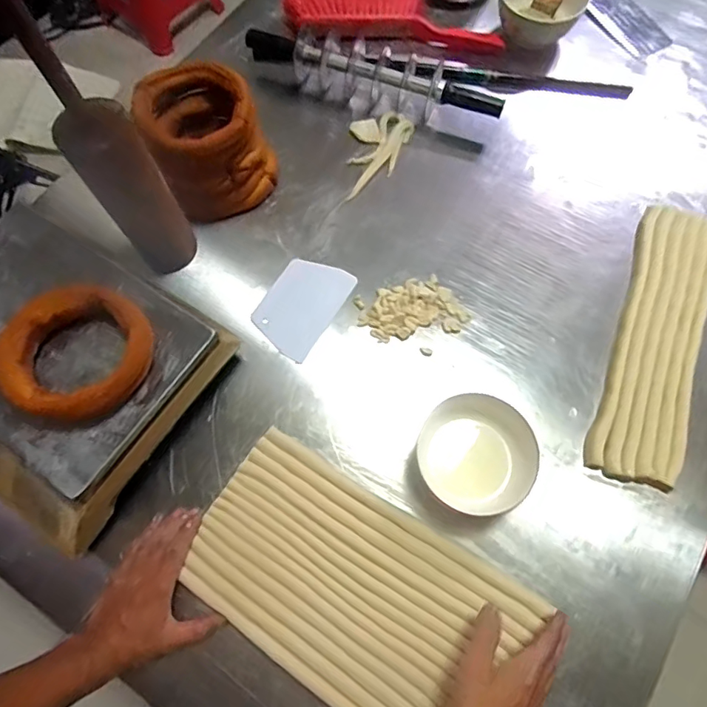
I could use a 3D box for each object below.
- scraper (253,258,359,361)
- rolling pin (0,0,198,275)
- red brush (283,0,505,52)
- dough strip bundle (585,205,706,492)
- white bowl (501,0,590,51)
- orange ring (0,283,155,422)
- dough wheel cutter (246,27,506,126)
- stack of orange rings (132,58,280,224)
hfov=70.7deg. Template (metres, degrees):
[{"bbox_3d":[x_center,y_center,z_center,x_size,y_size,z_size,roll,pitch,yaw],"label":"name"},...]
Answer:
[{"bbox_3d":[-0.075,-0.070,0.710,0.104,0.007,0.148,28,73,14],"label":"scraper"},{"bbox_3d":[-0.275,-0.219,0.586,0.080,0.356,0.074,-38,73,-13],"label":"rolling pin"},{"bbox_3d":[0.068,-0.589,0.876,0.383,0.059,0.120,-1,69,1],"label":"red brush"},{"bbox_3d":[0.412,-0.024,0.670,0.104,0.024,0.403,21,71,9],"label":"dough strip bundle"},{"bbox_3d":[0.326,-0.609,0.860,0.145,0.079,0.135,19,70,9],"label":"white bowl"},{"bbox_3d":[-0.298,0.001,0.536,0.140,0.049,0.143,0,69,1],"label":"orange ring"},{"bbox_3d":[0.036,-0.464,0.824,0.419,0.074,0.083,20,71,9],"label":"dough wheel cutter"},{"bbox_3d":[-0.214,-0.311,0.735,0.159,0.142,0.161,-37,72,-12],"label":"stack of orange rings"}]

